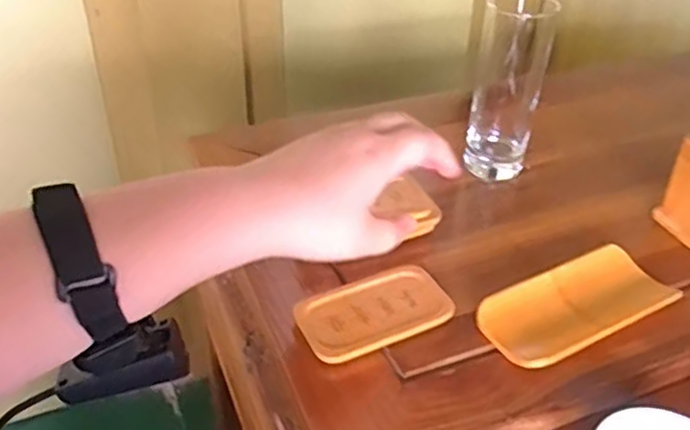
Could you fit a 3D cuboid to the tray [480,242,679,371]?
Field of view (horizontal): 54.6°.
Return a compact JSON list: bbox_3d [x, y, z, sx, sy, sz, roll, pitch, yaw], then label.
[{"bbox_3d":[0.169,0.065,0.487,0.148,0.021,0.069,-16,40,-22],"label":"tray"}]

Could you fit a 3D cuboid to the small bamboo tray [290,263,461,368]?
[{"bbox_3d":[0.019,0.070,0.479,0.106,0.016,0.059,-17,40,-23],"label":"small bamboo tray"}]

